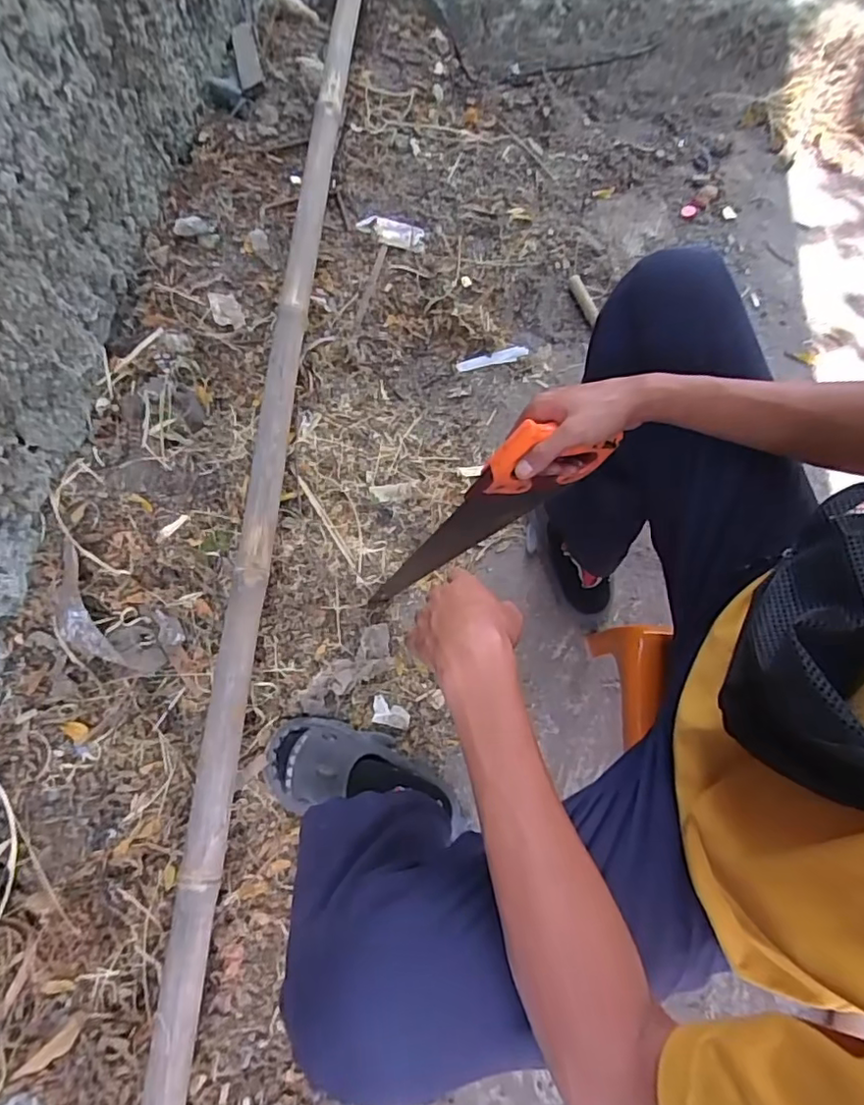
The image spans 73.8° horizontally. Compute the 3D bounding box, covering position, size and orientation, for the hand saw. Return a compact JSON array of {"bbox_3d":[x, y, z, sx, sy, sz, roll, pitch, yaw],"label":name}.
[{"bbox_3d":[0.047,-0.022,0.763,0.124,0.463,0.038,-6,70,-31],"label":"hand saw"}]

